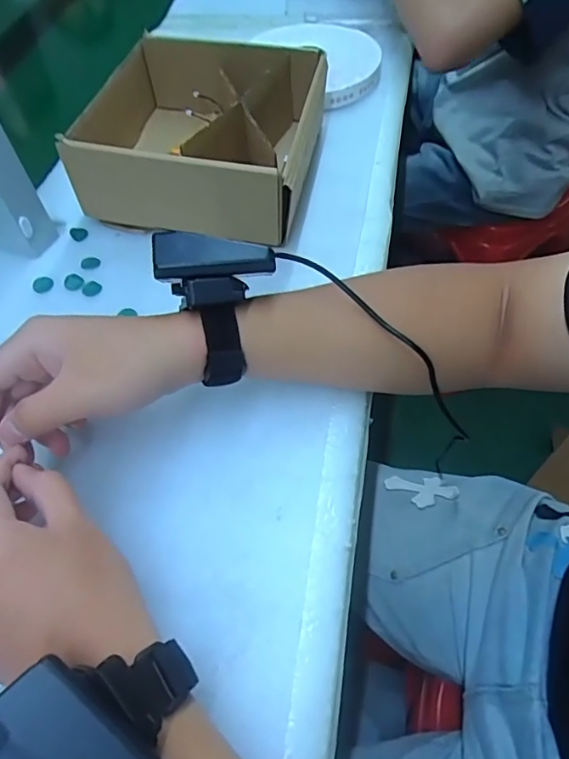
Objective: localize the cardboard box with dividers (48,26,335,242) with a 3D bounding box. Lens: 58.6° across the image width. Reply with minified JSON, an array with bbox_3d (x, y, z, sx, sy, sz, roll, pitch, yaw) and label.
[{"bbox_3d":[-0.070,-0.228,0.464,0.189,0.076,0.192,9,58,8],"label":"cardboard box with dividers"}]

